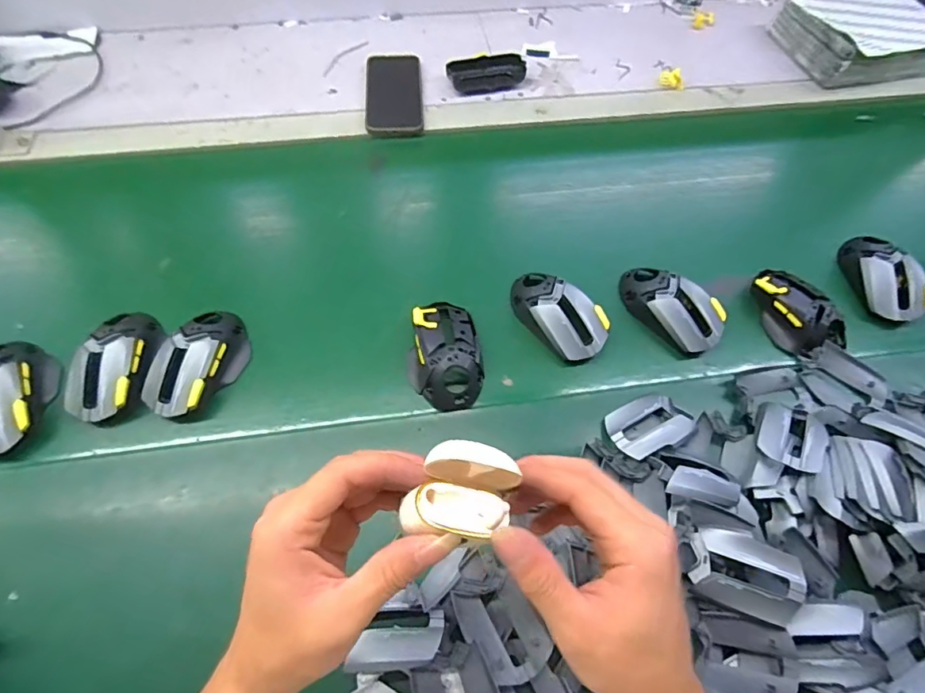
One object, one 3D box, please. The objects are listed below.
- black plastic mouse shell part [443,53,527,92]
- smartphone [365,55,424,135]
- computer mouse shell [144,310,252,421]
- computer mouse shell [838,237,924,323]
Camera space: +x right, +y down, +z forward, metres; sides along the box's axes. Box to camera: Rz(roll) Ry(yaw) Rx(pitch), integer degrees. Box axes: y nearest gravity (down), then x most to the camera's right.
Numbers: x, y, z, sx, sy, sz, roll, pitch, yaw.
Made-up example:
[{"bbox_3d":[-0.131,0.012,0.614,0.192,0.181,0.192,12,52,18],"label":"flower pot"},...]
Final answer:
[{"bbox_3d":[0.034,-0.388,0.731,0.108,0.027,0.049,-12,63,-7],"label":"black plastic mouse shell part"},{"bbox_3d":[-0.095,-0.355,0.715,0.075,0.012,0.161,-3,62,-3],"label":"smartphone"},{"bbox_3d":[-0.258,0.014,0.501,0.066,0.036,0.115,19,63,9],"label":"computer mouse shell"},{"bbox_3d":[0.480,-0.079,0.581,0.061,0.040,0.112,-2,62,-2],"label":"computer mouse shell"}]

